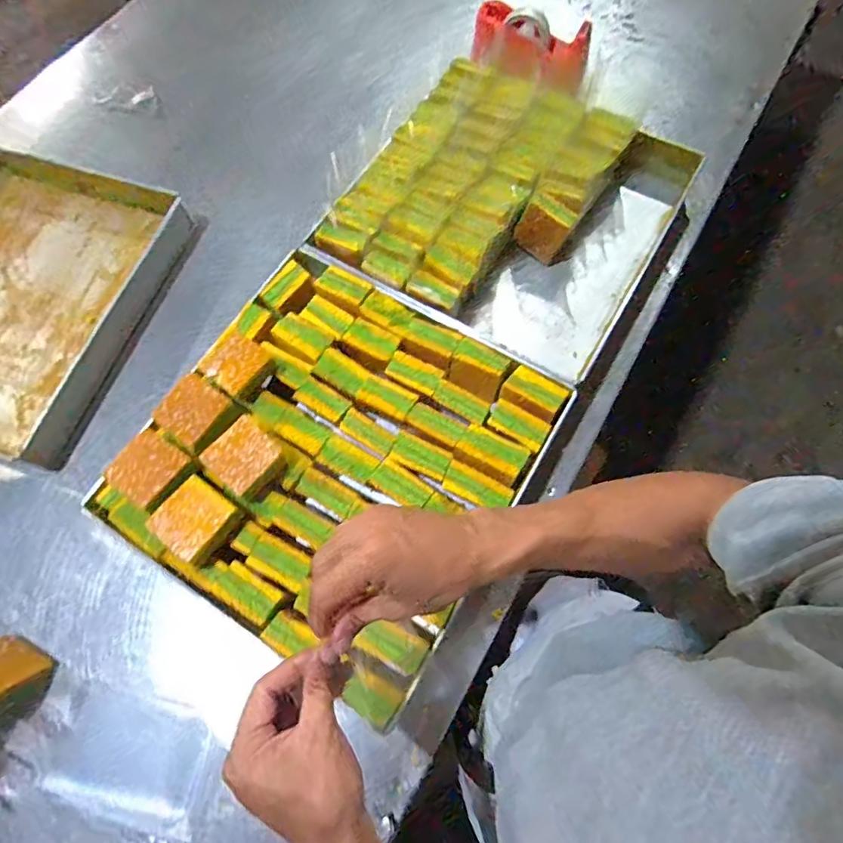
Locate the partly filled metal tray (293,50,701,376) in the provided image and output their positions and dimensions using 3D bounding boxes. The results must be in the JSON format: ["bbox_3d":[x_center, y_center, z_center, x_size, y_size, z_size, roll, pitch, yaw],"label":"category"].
[{"bbox_3d":[0.123,-0.323,0.743,0.401,0.086,0.439,29,74,11],"label":"partly filled metal tray"}]

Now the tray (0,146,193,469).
[{"bbox_3d":[-0.666,-0.208,0.753,0.489,0.056,0.479,15,72,6],"label":"tray"}]

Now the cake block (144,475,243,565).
[{"bbox_3d":[-0.249,0.111,0.551,0.079,0.036,0.073,34,74,14],"label":"cake block"}]

